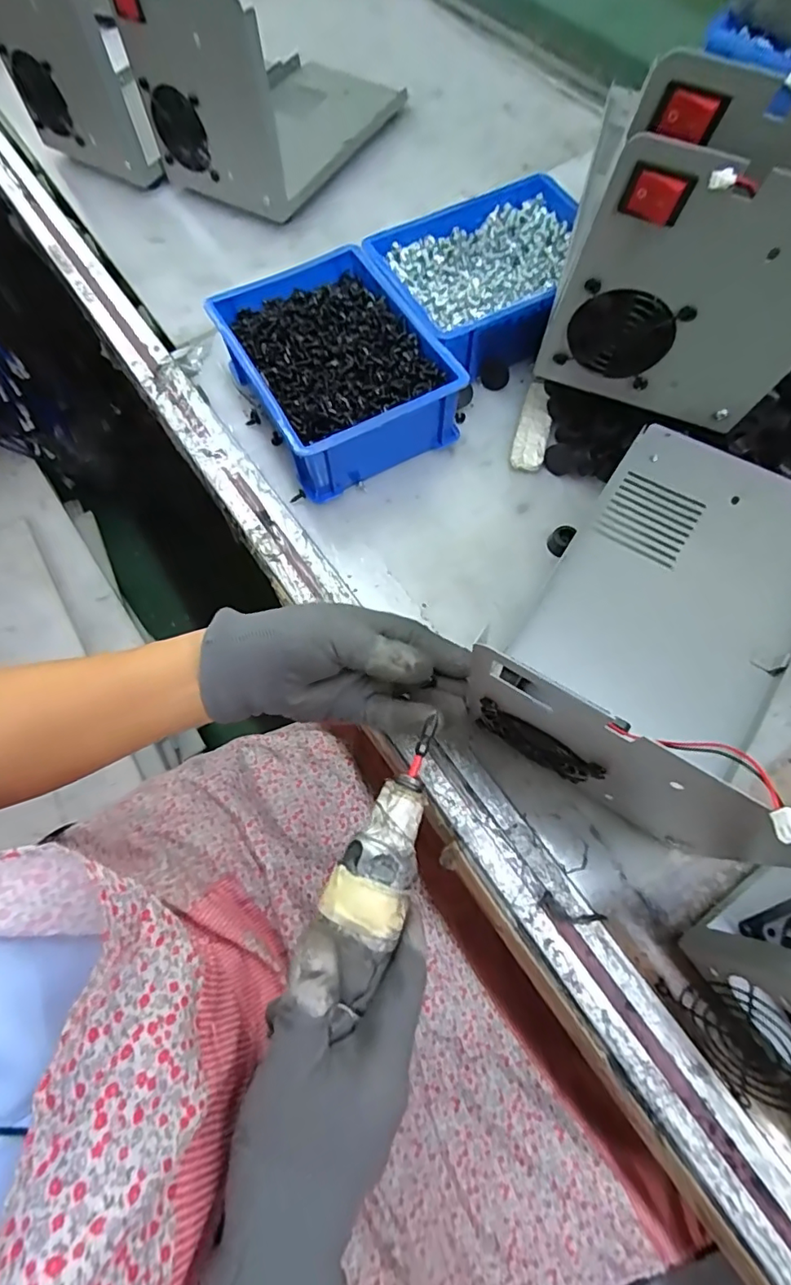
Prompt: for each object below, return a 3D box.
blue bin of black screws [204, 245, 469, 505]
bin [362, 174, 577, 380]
[{"bbox_3d":[-0.050,-0.230,0.464,0.142,0.066,0.190,-28,68,-8],"label":"blue bin of black screws"},{"bbox_3d":[0.092,-0.330,0.502,0.195,0.063,0.155,-29,69,-9],"label":"bin"}]

